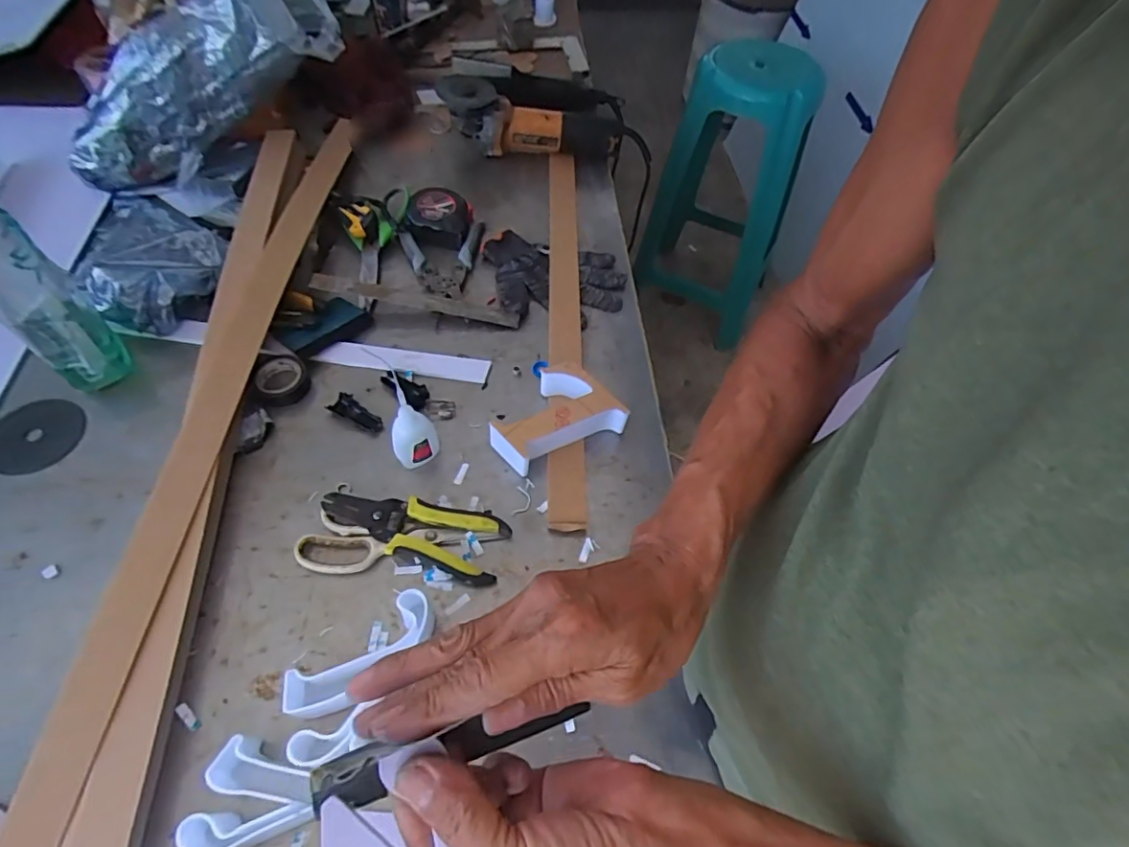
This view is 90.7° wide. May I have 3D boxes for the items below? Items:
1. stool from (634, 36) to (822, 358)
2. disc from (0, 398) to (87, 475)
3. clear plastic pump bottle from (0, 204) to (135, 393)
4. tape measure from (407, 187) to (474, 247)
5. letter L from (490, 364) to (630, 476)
[{"bbox_3d":[0.449,-0.625,1.530,0.357,0.673,0.373,25,58,10],"label":"stool"},{"bbox_3d":[-0.544,0.013,0.568,0.084,0.005,0.087,2,57,-3],"label":"disc"},{"bbox_3d":[-0.490,-0.134,0.490,0.072,0.293,0.065,38,62,19],"label":"clear plastic pump bottle"},{"bbox_3d":[-0.170,-0.278,0.761,0.083,0.043,0.077,2,57,-3],"label":"tape measure"},{"bbox_3d":[-0.013,-0.009,0.588,0.134,0.049,0.085,-23,61,-18],"label":"letter L"}]

